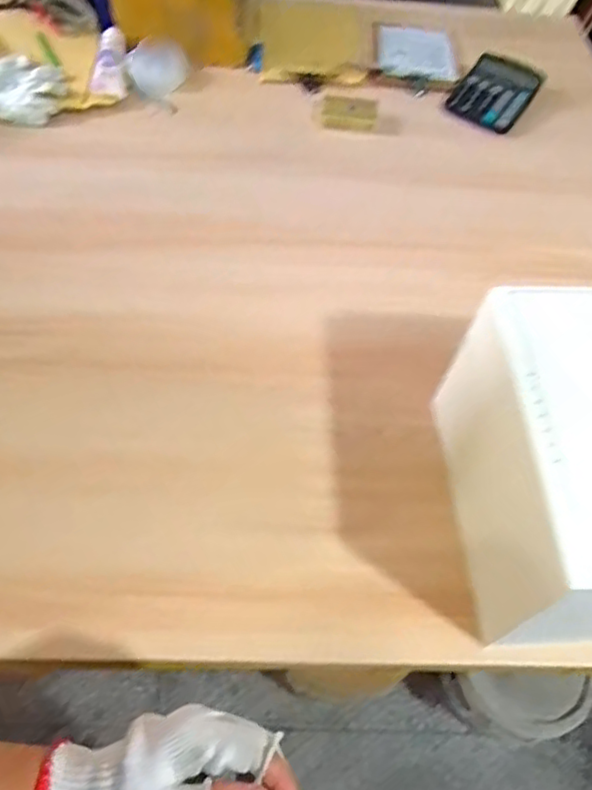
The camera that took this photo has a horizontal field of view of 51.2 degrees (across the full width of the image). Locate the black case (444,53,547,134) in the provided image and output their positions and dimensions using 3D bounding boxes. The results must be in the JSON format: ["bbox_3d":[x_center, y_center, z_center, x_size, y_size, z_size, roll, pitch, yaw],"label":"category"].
[{"bbox_3d":[0.330,-0.503,1.020,0.115,0.025,0.167,31,59,14],"label":"black case"}]

